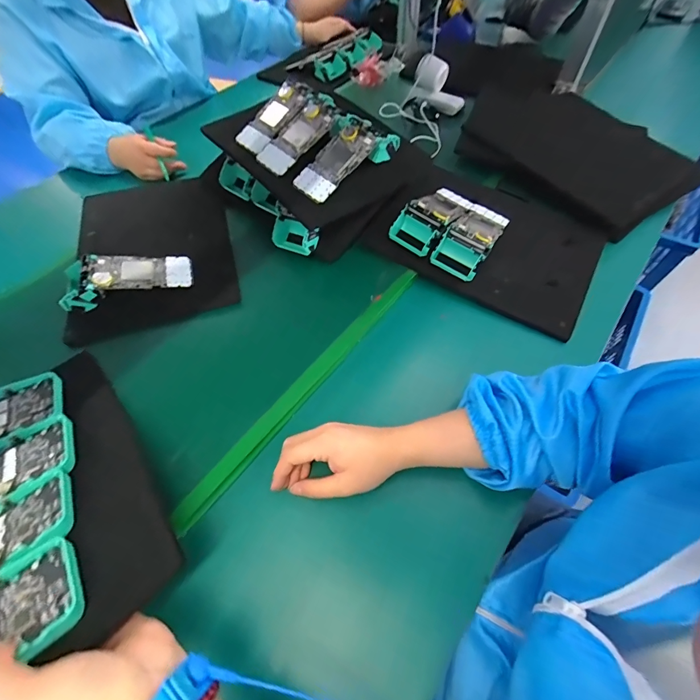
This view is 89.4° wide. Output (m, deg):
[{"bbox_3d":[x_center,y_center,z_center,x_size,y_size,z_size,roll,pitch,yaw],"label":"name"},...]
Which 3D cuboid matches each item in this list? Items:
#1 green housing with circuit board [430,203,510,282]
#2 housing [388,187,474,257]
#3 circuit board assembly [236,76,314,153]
[{"bbox_3d":[0.197,-0.187,0.562,0.083,0.048,0.163,32,65,19],"label":"green housing with circuit board"},{"bbox_3d":[0.139,-0.220,0.575,0.073,0.052,0.155,36,66,21],"label":"housing"},{"bbox_3d":[-0.130,-0.405,0.605,0.080,0.021,0.151,35,84,21],"label":"circuit board assembly"}]

